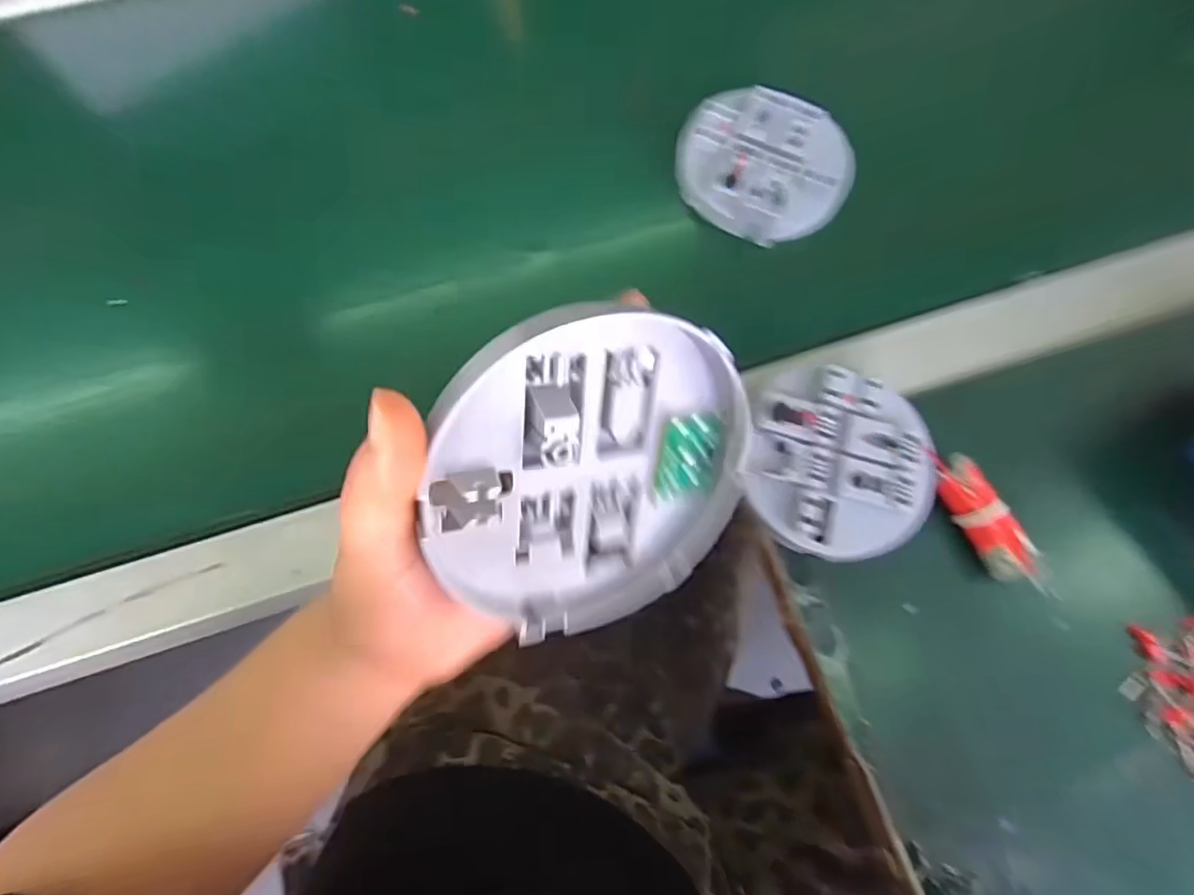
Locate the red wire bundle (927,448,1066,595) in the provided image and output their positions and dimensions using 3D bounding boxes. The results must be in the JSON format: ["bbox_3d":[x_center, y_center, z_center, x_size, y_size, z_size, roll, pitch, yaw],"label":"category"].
[{"bbox_3d":[0.205,0.040,0.312,0.024,0.017,0.091,-31,76,-11],"label":"red wire bundle"}]

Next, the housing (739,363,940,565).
[{"bbox_3d":[0.127,0.008,0.317,0.096,0.021,0.095,0,73,-2],"label":"housing"}]

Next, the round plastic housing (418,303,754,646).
[{"bbox_3d":[0.003,0.008,0.186,0.105,0.103,0.017,-11,31,-22],"label":"round plastic housing"}]

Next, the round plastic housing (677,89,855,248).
[{"bbox_3d":[0.106,-0.179,0.381,0.107,0.024,0.094,24,74,6],"label":"round plastic housing"}]

